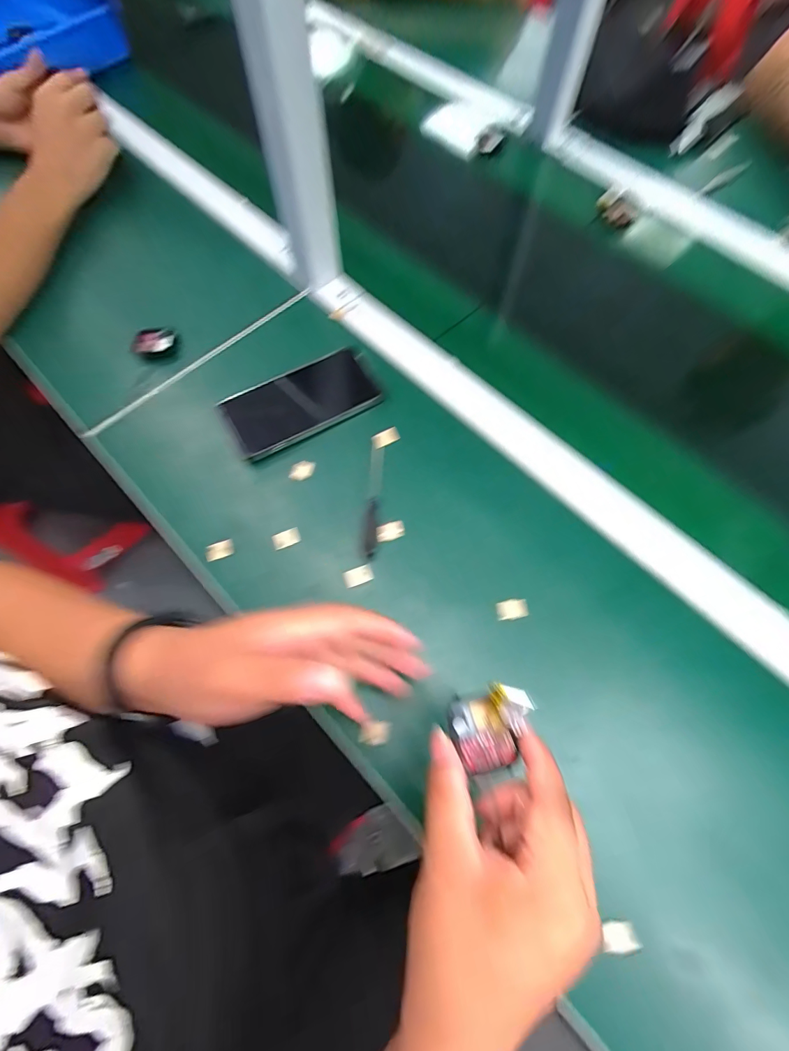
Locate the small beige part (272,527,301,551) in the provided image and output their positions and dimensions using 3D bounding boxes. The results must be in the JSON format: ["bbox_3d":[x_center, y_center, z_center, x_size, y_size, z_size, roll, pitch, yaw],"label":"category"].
[{"bbox_3d":[-0.101,0.012,0.403,0.026,0.005,0.015,-18,69,-8],"label":"small beige part"}]

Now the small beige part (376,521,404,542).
[{"bbox_3d":[-0.004,0.006,0.406,0.028,0.006,0.015,-18,69,-8],"label":"small beige part"}]

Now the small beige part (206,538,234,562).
[{"bbox_3d":[-0.163,0.023,0.400,0.026,0.006,0.017,-19,69,-9],"label":"small beige part"}]

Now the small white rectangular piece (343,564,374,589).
[{"bbox_3d":[-0.033,0.046,0.392,0.026,0.009,0.015,-18,69,-8],"label":"small white rectangular piece"}]

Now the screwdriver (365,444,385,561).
[{"bbox_3d":[-0.020,-0.026,0.413,0.014,0.010,0.118,3,68,0],"label":"screwdriver"}]

